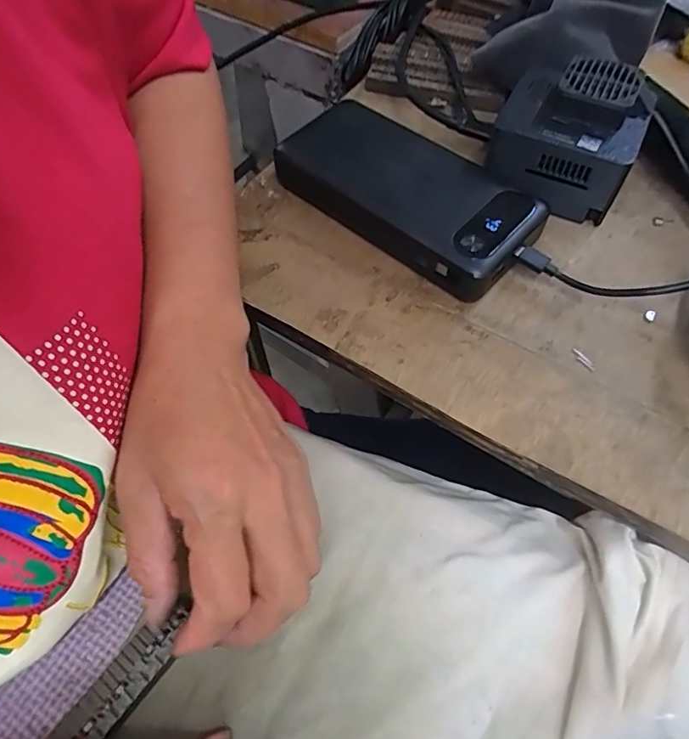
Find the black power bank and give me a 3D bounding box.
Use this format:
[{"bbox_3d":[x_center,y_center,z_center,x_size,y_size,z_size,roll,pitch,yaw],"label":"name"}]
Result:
[{"bbox_3d":[0.035,-0.108,0.303,0.154,0.029,0.070,38,67,21],"label":"black power bank"}]

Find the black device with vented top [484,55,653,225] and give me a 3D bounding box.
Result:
[{"bbox_3d":[0.129,-0.136,0.303,0.077,0.056,0.074,22,63,14],"label":"black device with vented top"}]

